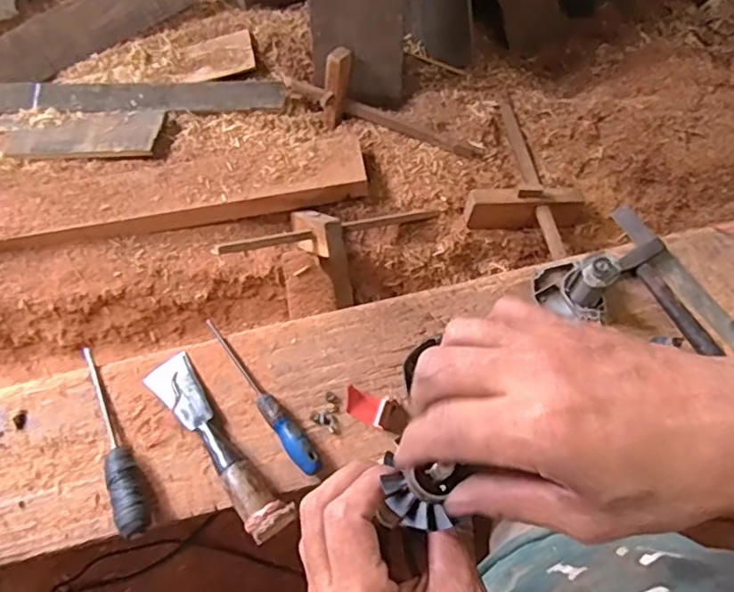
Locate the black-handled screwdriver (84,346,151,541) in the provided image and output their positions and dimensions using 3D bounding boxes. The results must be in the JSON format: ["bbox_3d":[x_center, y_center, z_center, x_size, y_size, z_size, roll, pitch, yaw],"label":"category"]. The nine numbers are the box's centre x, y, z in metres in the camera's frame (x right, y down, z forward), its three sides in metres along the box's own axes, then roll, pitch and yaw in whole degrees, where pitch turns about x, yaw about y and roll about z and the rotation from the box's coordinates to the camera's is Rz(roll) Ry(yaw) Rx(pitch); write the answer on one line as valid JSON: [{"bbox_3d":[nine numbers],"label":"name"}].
[{"bbox_3d":[-0.293,0.164,0.700,0.034,0.033,0.228,-26,60,-7],"label":"black-handled screwdriver"}]

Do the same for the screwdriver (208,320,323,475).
[{"bbox_3d":[-0.126,0.116,0.723,0.027,0.024,0.228,-37,66,-10],"label":"screwdriver"}]

